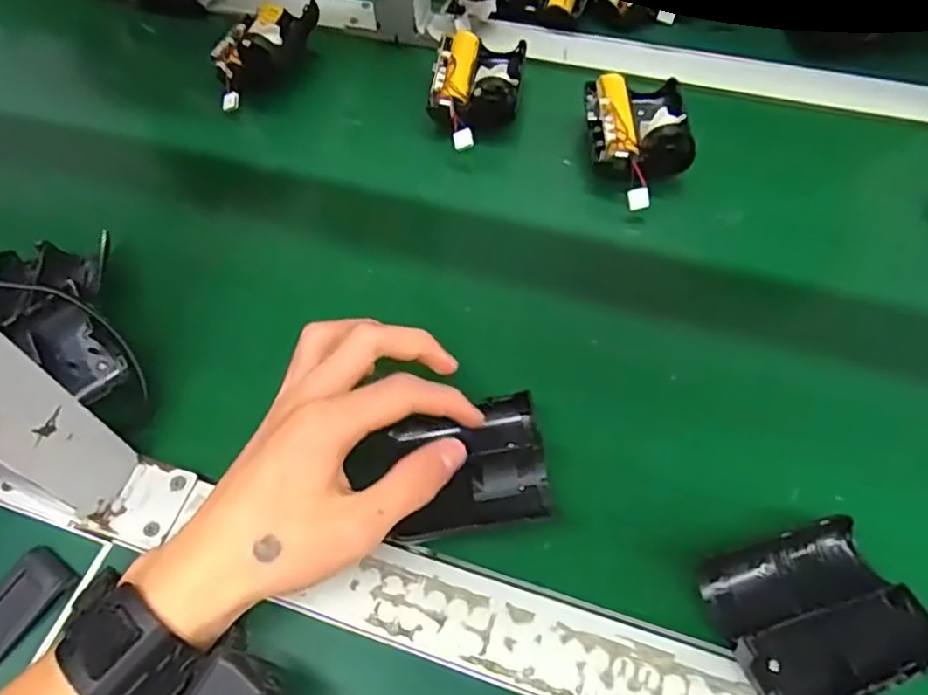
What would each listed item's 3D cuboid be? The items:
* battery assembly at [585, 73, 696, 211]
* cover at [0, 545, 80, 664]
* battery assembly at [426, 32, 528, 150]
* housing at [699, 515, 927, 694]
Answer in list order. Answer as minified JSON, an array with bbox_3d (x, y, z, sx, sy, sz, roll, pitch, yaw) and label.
[{"bbox_3d":[0.121,-0.145,0.447,0.067,0.036,0.109,-2,58,2],"label":"battery assembly"},{"bbox_3d":[-0.211,0.123,0.301,0.027,0.008,0.055,28,63,19],"label":"cover"},{"bbox_3d":[0.010,-0.193,0.482,0.063,0.034,0.113,6,58,7],"label":"battery assembly"},{"bbox_3d":[0.153,0.114,0.278,0.078,0.029,0.067,-15,58,-6],"label":"housing"}]

